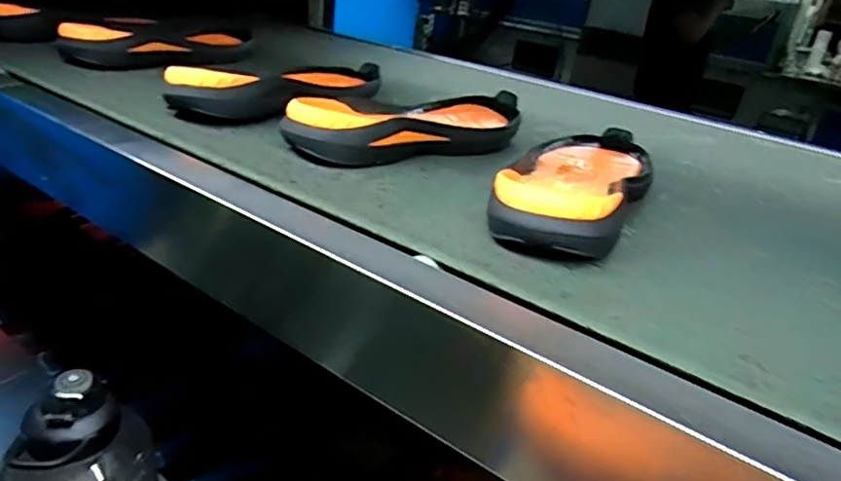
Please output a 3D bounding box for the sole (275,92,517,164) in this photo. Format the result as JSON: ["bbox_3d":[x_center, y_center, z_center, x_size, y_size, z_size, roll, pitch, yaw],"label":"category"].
[{"bbox_3d":[0.015,-0.130,0.643,0.119,0.048,0.321,28,34,35],"label":"sole"}]

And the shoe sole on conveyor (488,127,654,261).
[{"bbox_3d":[0.148,-0.061,0.545,0.110,0.049,0.307,19,30,23],"label":"shoe sole on conveyor"}]

